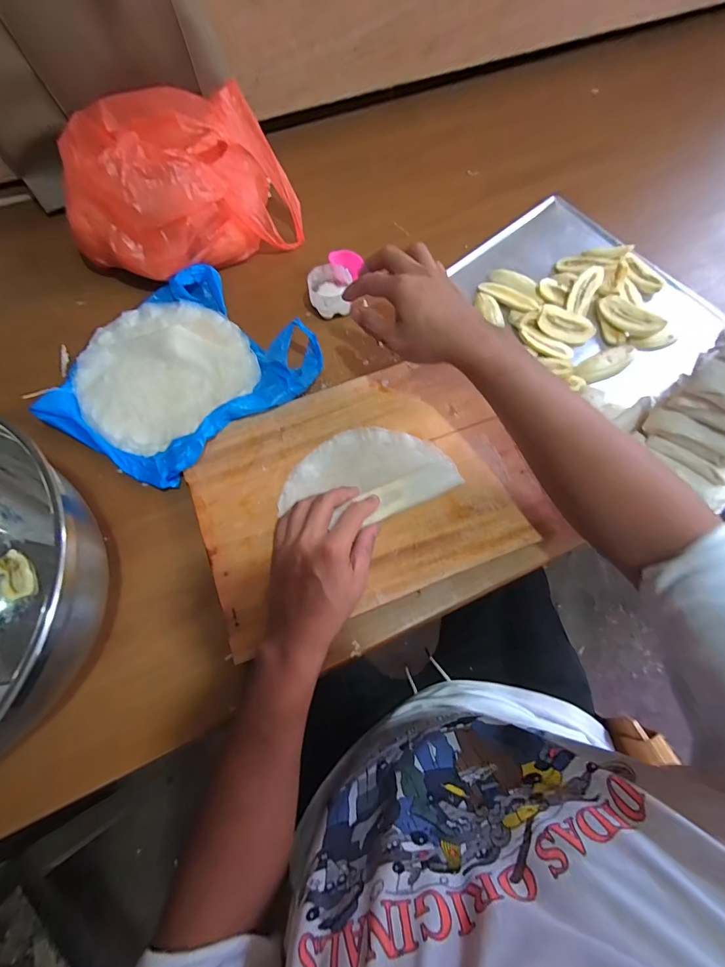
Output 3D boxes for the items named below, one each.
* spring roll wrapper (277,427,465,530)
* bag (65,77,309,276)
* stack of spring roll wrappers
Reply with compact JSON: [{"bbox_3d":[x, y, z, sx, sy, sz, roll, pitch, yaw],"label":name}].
[{"bbox_3d":[0.003,-0.011,0.425,0.183,0.017,0.110,-23,72,-10],"label":"spring roll wrapper"},{"bbox_3d":[-0.234,-0.380,0.497,0.265,0.164,0.185,-33,74,-13],"label":"bag"},{"bbox_3d":[-0.252,-0.151,0.488,0.202,0.024,0.203,-38,75,-14],"label":"stack of spring roll wrappers"}]

